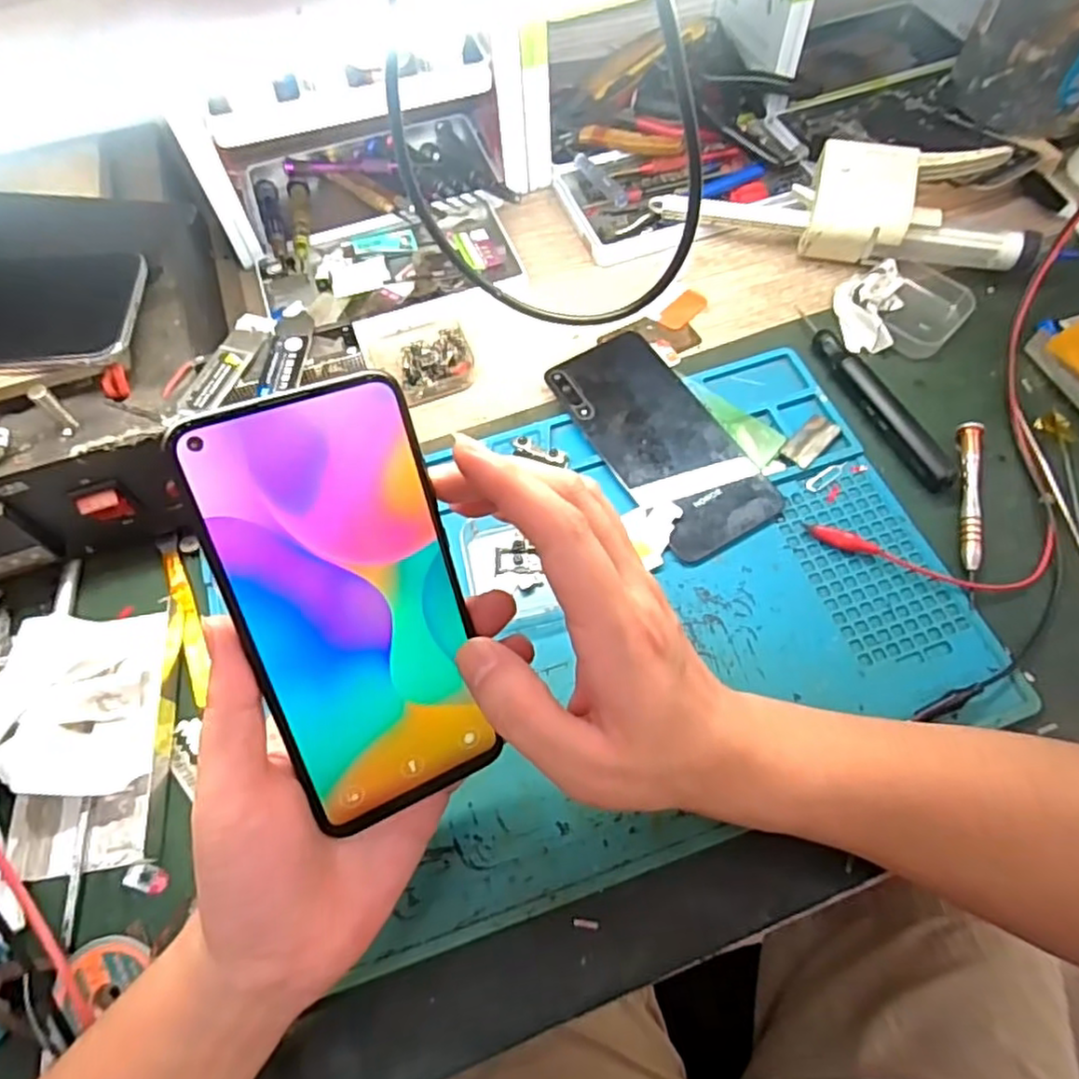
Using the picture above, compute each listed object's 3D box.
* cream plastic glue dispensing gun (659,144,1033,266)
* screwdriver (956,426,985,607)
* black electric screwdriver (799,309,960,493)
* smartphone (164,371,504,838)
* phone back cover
[{"bbox_3d":[0.206,-0.226,0.461,0.244,0.054,0.057,14,64,8],"label":"cream plastic glue dispensing gun"},{"bbox_3d":[0.241,-0.018,0.381,0.011,0.010,0.118,14,64,8],"label":"screwdriver"},{"bbox_3d":[0.204,-0.091,0.417,0.020,0.014,0.145,-20,65,-9],"label":"black electric screwdriver"},{"bbox_3d":[-0.063,0.027,0.237,0.075,0.156,0.004,-21,20,-22],"label":"smartphone"},{"bbox_3d":[0.073,-0.062,0.410,0.072,0.006,0.154,-28,66,-12],"label":"phone back cover"}]

